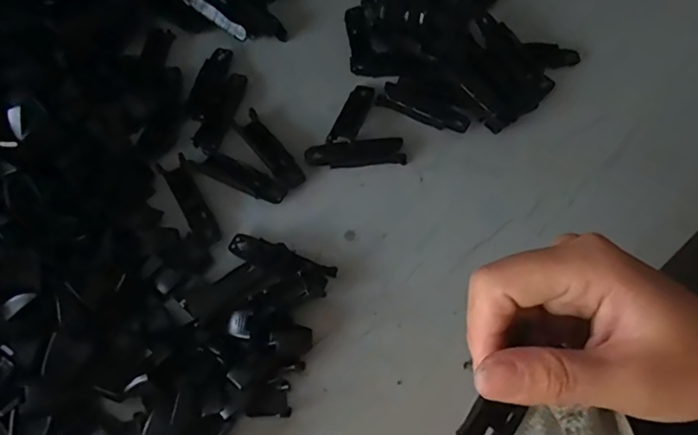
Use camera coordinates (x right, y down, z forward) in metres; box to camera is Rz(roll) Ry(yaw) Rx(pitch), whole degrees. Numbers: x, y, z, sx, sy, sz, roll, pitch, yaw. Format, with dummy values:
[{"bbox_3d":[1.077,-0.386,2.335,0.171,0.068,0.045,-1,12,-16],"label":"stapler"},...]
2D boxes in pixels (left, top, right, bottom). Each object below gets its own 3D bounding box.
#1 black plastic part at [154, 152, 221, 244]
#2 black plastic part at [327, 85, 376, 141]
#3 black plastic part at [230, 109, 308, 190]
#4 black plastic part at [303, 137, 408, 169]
[{"bbox_3d":[-0.097,-0.012,0.321,0.016,0.004,0.063,-27,68,-15],"label":"black plastic part"},{"bbox_3d":[0.003,-0.071,0.355,0.016,0.007,0.060,21,51,8],"label":"black plastic part"},{"bbox_3d":[-0.052,-0.044,0.341,0.017,0.006,0.063,-35,71,-17],"label":"black plastic part"},{"bbox_3d":[0.004,-0.042,0.341,0.064,0.009,0.016,-4,64,-5],"label":"black plastic part"}]

